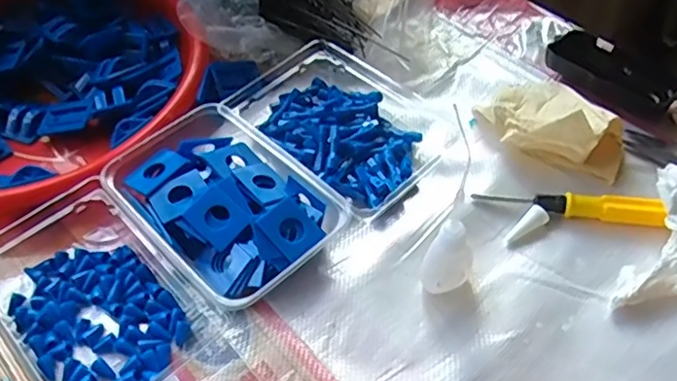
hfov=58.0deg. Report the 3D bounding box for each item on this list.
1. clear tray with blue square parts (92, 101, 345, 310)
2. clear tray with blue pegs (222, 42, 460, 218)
[{"bbox_3d":[-0.085,0.009,0.447,0.110,0.033,0.157,-38,58,-25],"label":"clear tray with blue square parts"},{"bbox_3d":[-0.004,-0.063,0.503,0.134,0.032,0.183,-38,58,-26],"label":"clear tray with blue pegs"}]

